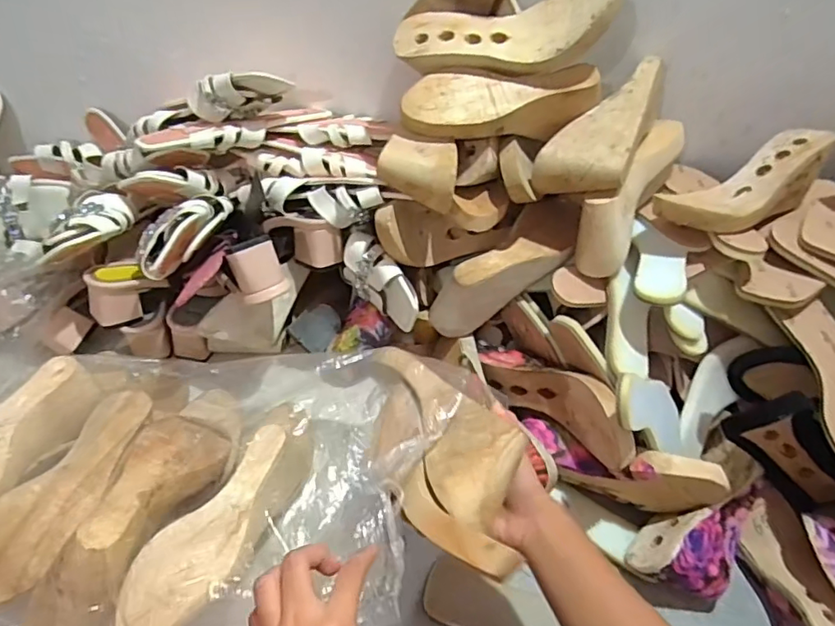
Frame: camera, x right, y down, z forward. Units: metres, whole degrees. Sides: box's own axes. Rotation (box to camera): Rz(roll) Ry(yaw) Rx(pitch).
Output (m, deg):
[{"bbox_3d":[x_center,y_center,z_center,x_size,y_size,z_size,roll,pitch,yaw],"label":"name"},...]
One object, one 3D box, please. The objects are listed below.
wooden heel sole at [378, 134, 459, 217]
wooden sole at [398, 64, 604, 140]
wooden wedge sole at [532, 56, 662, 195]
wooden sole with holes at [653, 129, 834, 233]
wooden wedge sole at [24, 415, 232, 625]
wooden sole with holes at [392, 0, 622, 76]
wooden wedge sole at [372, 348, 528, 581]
[{"bbox_3d":[0.003,-0.156,0.590,0.089,0.044,0.074,14,48,6],"label":"wooden heel sole"},{"bbox_3d":[0.092,-0.225,0.592,0.216,0.064,0.064,1,48,-7],"label":"wooden sole"},{"bbox_3d":[0.227,-0.202,0.619,0.087,0.064,0.214,39,79,25],"label":"wooden wedge sole"},{"bbox_3d":[0.372,-0.141,0.624,0.218,0.062,0.075,-28,56,-13],"label":"wooden sole with holes"},{"bbox_3d":[-0.238,0.166,0.481,0.078,0.074,0.210,13,30,4],"label":"wooden wedge sole"},{"bbox_3d":[0.092,-0.297,0.585,0.228,0.066,0.071,-1,46,17],"label":"wooden sole with holes"},{"bbox_3d":[0.020,0.111,0.454,0.105,0.053,0.239,-7,32,-13],"label":"wooden wedge sole"}]

